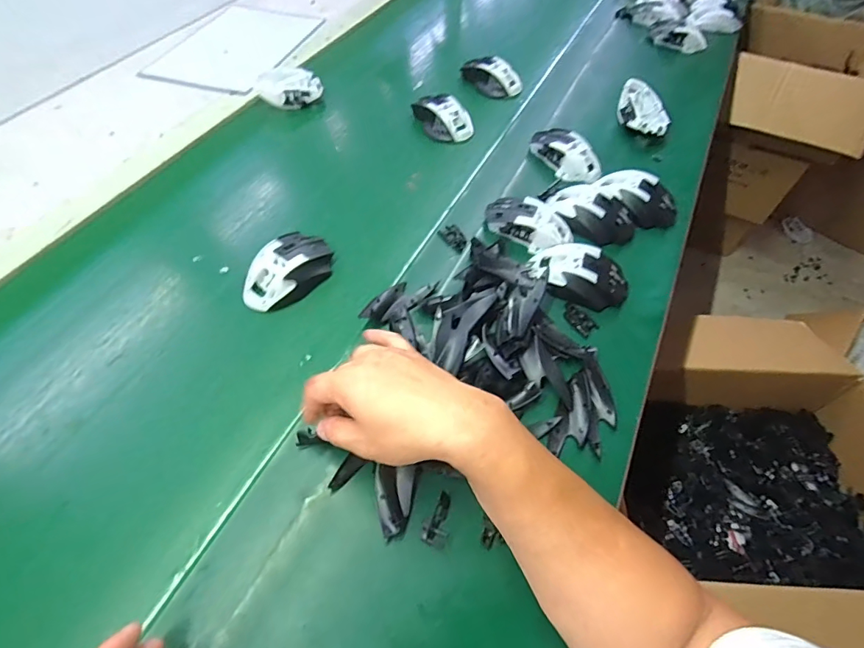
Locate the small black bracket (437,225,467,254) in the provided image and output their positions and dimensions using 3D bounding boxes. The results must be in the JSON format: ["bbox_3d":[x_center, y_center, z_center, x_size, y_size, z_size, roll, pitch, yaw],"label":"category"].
[{"bbox_3d":[0.030,-0.108,0.592,0.026,0.011,0.045,-26,60,-19],"label":"small black bracket"}]

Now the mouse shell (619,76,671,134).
[{"bbox_3d":[0.345,-0.352,0.750,0.079,0.038,0.104,-6,56,-6],"label":"mouse shell"}]

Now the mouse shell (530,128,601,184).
[{"bbox_3d":[0.201,-0.257,0.683,0.064,0.036,0.117,-28,62,-21],"label":"mouse shell"}]

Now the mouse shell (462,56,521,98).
[{"bbox_3d":[0.105,-0.436,0.800,0.104,0.035,0.055,35,61,20],"label":"mouse shell"}]

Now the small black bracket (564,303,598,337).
[{"bbox_3d":[0.171,-0.006,0.533,0.024,0.004,0.044,-32,62,-22],"label":"small black bracket"}]

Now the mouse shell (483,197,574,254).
[{"bbox_3d":[0.127,-0.133,0.600,0.116,0.040,0.062,26,58,13],"label":"mouse shell"}]

